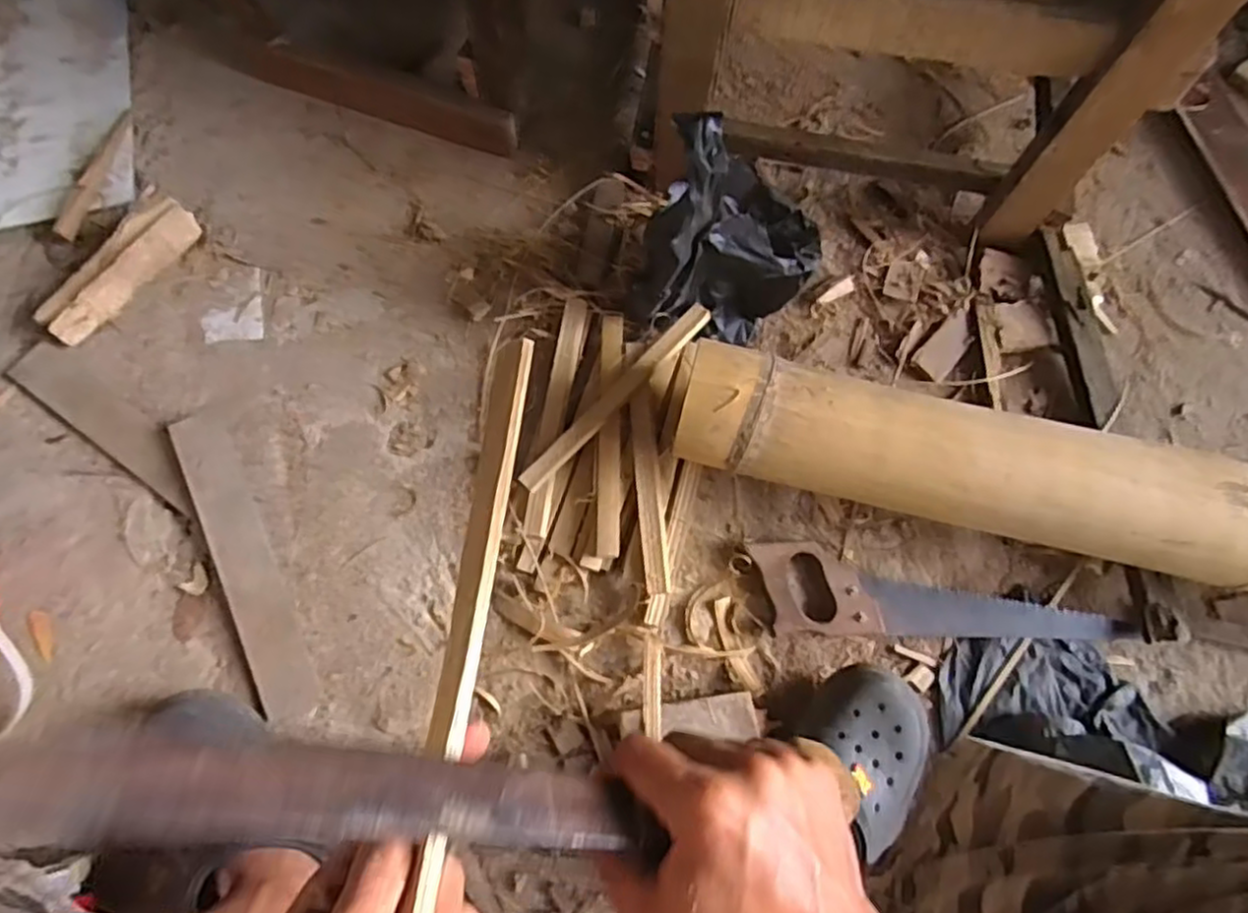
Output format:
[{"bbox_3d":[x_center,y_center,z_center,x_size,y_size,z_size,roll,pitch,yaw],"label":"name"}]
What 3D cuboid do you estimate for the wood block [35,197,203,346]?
[{"bbox_3d":[-0.578,-0.215,0.819,0.040,0.053,0.195,34,75,11],"label":"wood block"}]

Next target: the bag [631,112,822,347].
[{"bbox_3d":[0.109,-0.218,0.713,0.176,0.249,0.127,-35,75,-11],"label":"bag"}]

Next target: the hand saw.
[{"bbox_3d":[0.330,0.148,0.725,0.399,0.026,0.084,6,70,2],"label":"hand saw"}]

